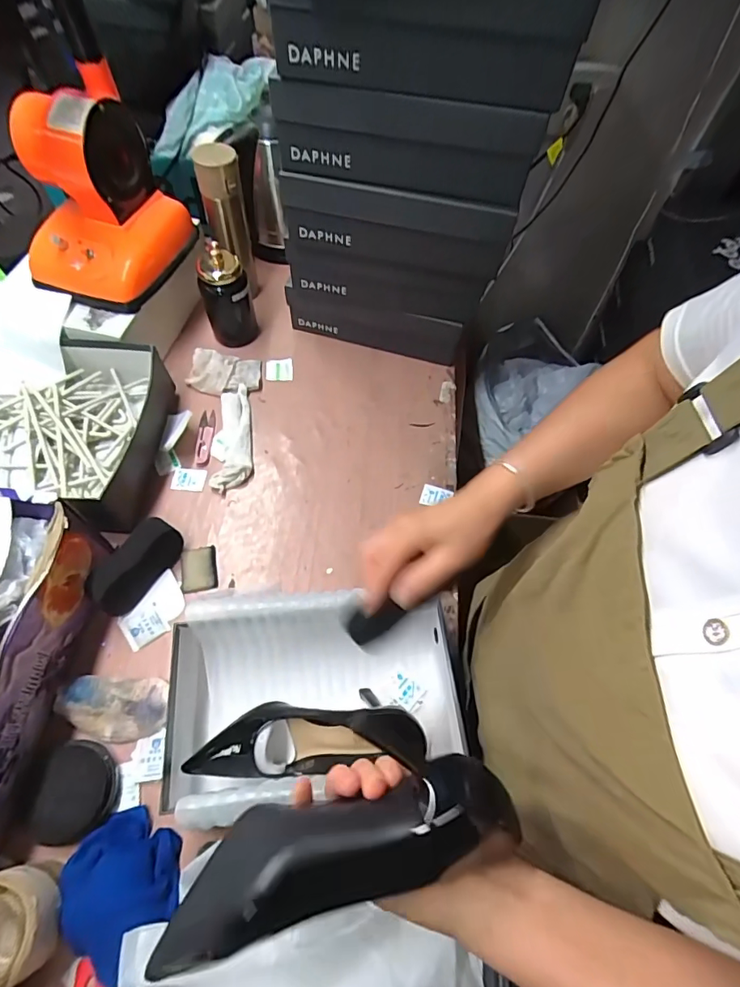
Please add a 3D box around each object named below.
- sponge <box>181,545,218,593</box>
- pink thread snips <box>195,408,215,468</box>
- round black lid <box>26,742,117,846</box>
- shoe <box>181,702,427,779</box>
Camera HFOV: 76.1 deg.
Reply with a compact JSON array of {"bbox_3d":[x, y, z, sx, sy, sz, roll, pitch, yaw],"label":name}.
[{"bbox_3d":[-0.233,0.102,0.643,0.047,0.011,0.061,-9,62,-8],"label":"sponge"},{"bbox_3d":[-0.259,-0.086,0.743,0.025,0.010,0.097,0,61,-3],"label":"pink thread snips"},{"bbox_3d":[-0.315,0.317,0.503,0.074,0.028,0.091,13,61,3],"label":"round black lid"},{"bbox_3d":[-0.077,0.265,0.512,0.225,0.087,0.071,1,61,-3],"label":"shoe"}]

